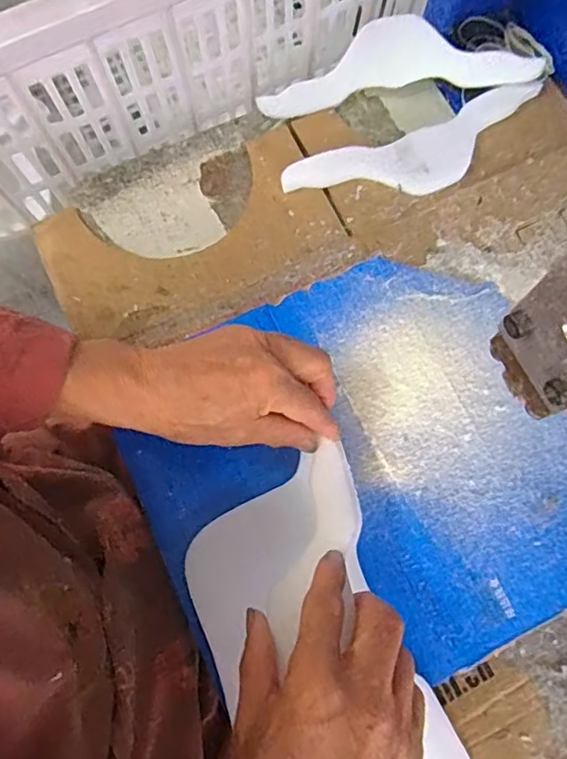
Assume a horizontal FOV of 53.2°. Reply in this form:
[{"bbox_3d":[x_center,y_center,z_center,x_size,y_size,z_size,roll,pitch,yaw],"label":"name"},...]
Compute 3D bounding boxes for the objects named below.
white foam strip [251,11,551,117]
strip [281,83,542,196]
[{"bbox_3d":[0.100,-0.285,0.507,0.246,0.014,0.065,-8,103,1],"label":"white foam strip"},{"bbox_3d":[0.118,-0.195,0.492,0.235,0.015,0.064,-22,77,-8],"label":"strip"}]

